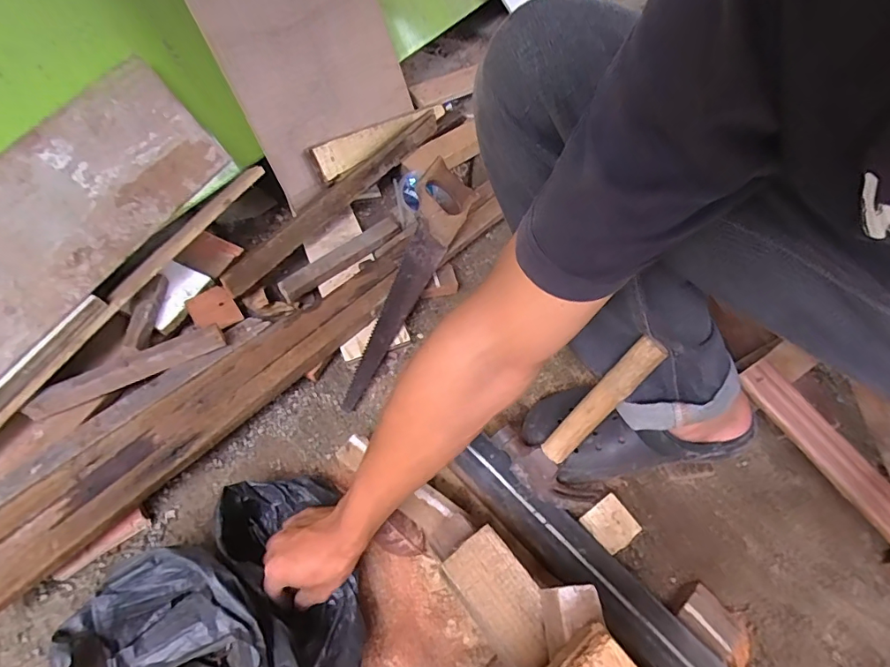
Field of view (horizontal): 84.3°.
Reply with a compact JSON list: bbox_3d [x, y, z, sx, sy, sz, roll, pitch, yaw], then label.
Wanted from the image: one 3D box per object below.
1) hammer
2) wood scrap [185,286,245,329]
[{"bbox_3d":[0.148,0.091,0.515,0.032,0.212,0.113,-3,45,-53],"label":"hammer"},{"bbox_3d":[-0.329,-0.033,0.699,0.062,0.010,0.054,-24,104,-9],"label":"wood scrap"}]

